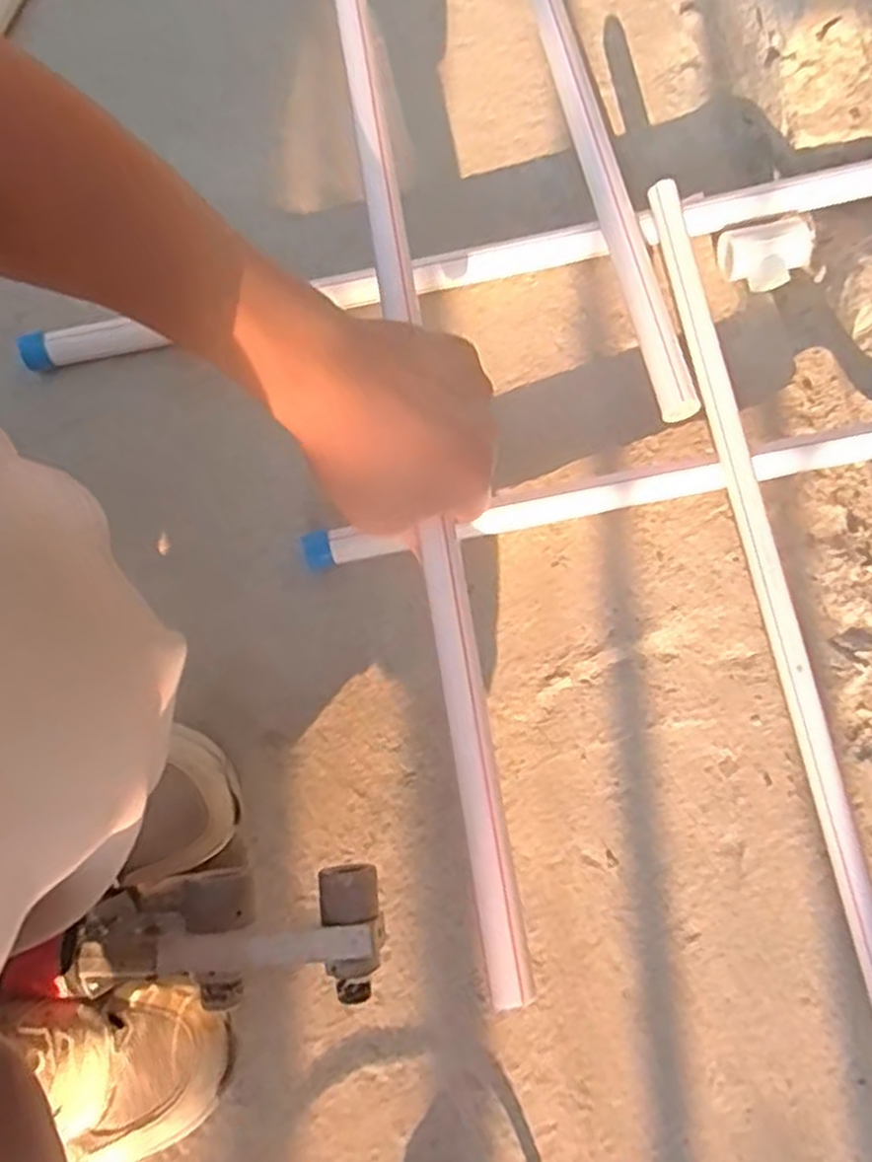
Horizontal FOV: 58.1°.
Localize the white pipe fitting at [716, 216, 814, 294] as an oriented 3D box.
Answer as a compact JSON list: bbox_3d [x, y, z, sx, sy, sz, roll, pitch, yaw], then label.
[{"bbox_3d":[0.257,-0.251,0.608,0.072,0.039,0.041,-9,78,-1],"label":"white pipe fitting"}]

